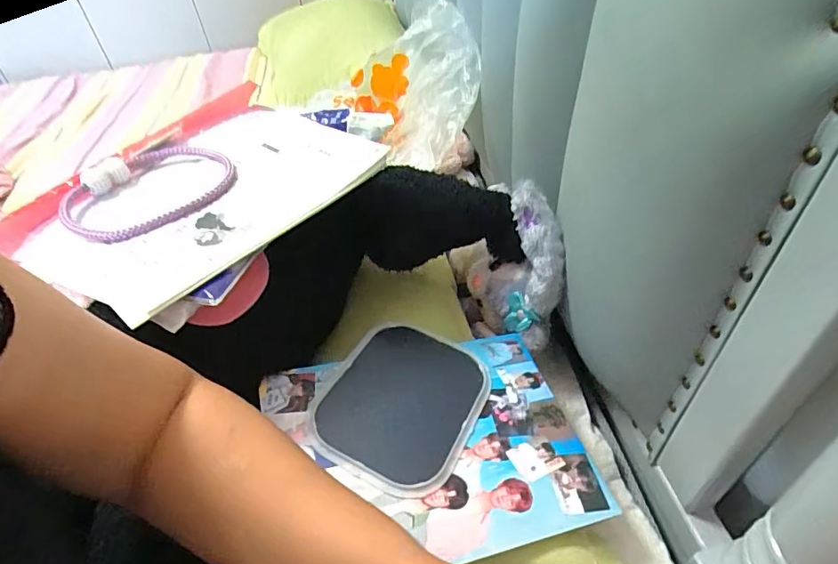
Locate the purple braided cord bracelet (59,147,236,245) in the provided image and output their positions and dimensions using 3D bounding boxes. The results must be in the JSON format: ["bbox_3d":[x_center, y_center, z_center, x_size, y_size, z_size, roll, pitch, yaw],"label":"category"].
[{"bbox_3d":[-0.269,-0.098,0.503,0.158,0.024,0.157,-25,47,-17],"label":"purple braided cord bracelet"}]

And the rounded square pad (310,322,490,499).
[{"bbox_3d":[-0.015,0.109,0.480,0.136,0.011,0.180,22,40,16],"label":"rounded square pad"}]

